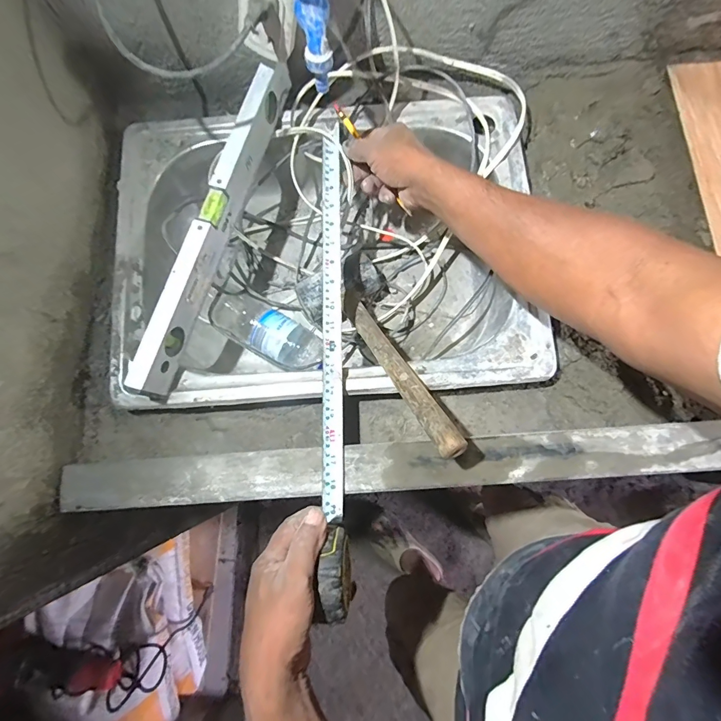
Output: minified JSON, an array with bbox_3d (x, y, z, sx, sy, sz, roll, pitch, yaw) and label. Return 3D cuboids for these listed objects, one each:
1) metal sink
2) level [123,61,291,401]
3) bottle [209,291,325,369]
[{"bbox_3d":[-0.047,-0.169,0.552,0.532,0.174,0.453,-4,78,-1],"label":"metal sink"},{"bbox_3d":[-0.174,-0.168,0.481,0.024,0.060,0.435,17,79,4],"label":"level"},{"bbox_3d":[-0.138,-0.047,0.570,0.180,0.059,0.068,31,80,6],"label":"bottle"}]

